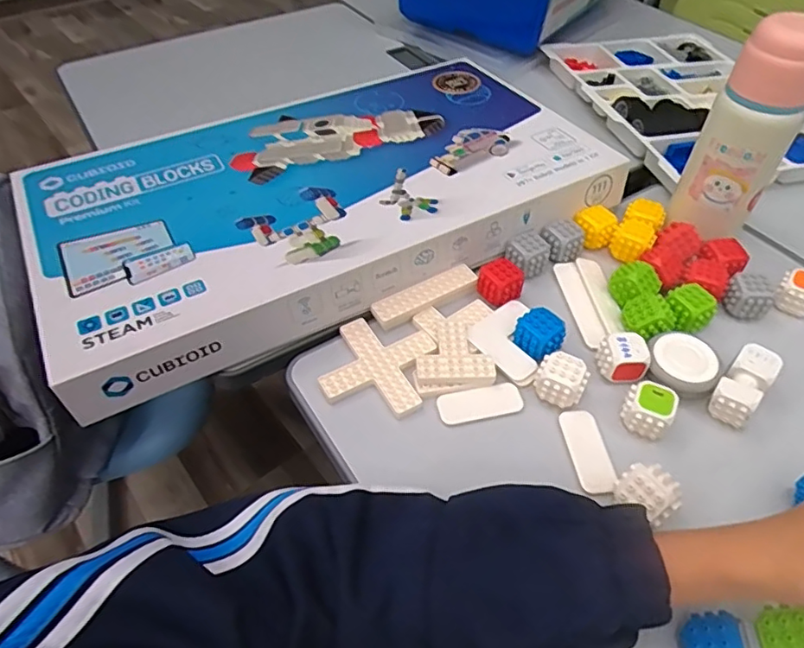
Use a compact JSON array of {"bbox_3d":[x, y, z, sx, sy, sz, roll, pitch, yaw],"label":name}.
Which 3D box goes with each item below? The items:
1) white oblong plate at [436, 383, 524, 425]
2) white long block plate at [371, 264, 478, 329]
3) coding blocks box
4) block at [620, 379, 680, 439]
[{"bbox_3d":[0.062,0.063,0.442,0.067,0.004,0.025,-9,67,-8],"label":"white oblong plate"},{"bbox_3d":[0.022,-0.027,0.502,0.103,0.008,0.024,-25,53,-21],"label":"white long block plate"},{"bbox_3d":[-0.078,-0.138,0.569,0.537,0.053,0.309,-24,53,-20],"label":"coding blocks box"},{"bbox_3d":[0.187,0.065,0.423,0.034,0.027,0.032,28,54,22],"label":"block"}]

